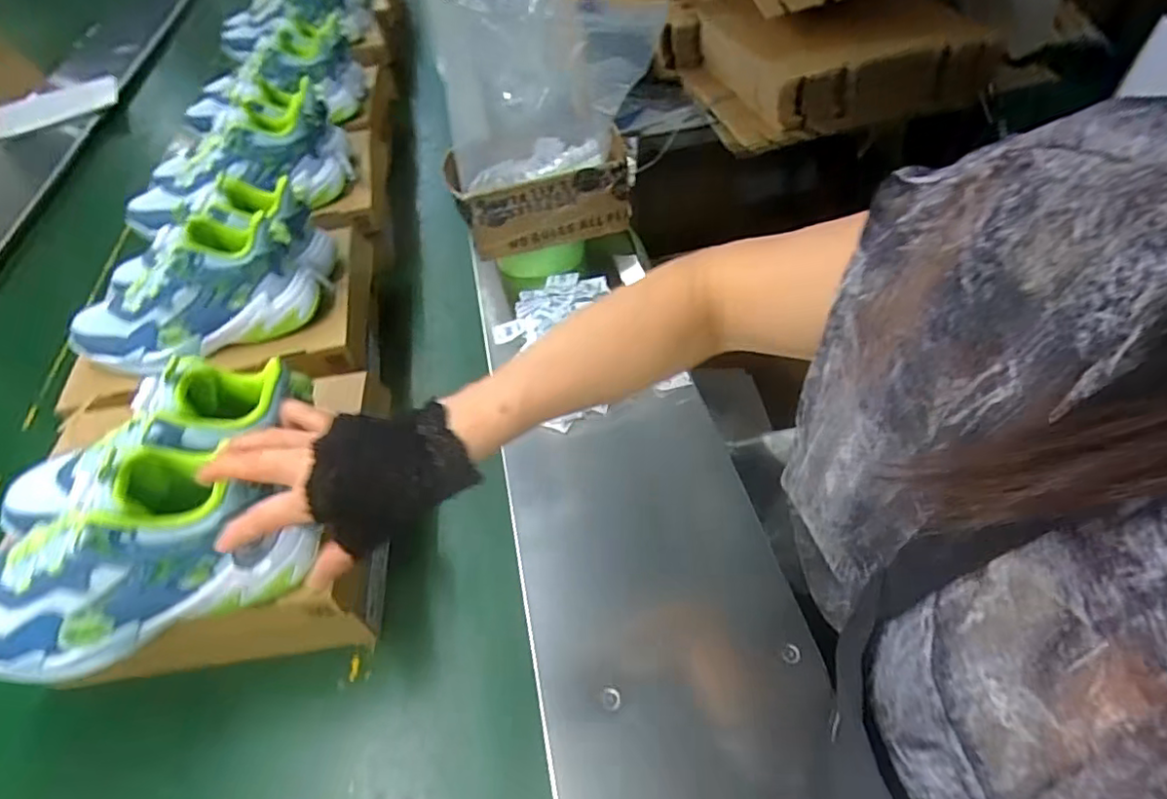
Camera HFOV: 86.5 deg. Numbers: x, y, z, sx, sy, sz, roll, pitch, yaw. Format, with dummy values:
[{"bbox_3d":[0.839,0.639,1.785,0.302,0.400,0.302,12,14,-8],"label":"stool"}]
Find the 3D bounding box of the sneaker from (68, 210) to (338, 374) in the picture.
[{"bbox_3d":[-0.420,-0.125,0.684,0.292,0.109,0.121,-28,52,-16],"label":"sneaker"}]

